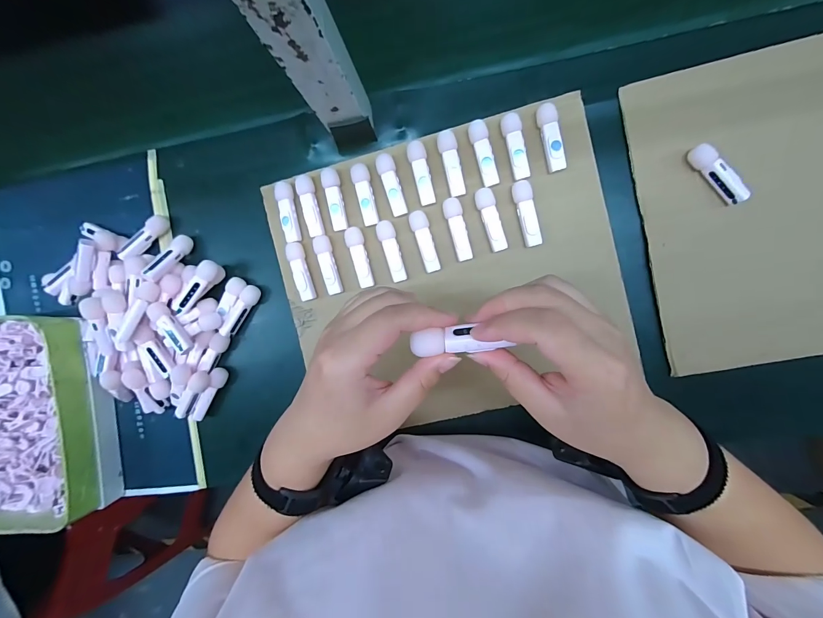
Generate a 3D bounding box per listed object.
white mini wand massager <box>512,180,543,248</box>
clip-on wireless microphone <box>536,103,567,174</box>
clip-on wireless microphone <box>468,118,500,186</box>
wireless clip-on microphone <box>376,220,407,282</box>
[{"bbox_3d":[0.116,-0.095,0.349,0.018,0.011,0.064,-15,88,7],"label":"white mini wand massager"},{"bbox_3d":[0.137,-0.167,0.343,0.019,0.015,0.062,-11,88,7],"label":"clip-on wireless microphone"},{"bbox_3d":[0.073,-0.156,0.351,0.019,0.011,0.062,-14,88,7],"label":"clip-on wireless microphone"},{"bbox_3d":[-0.021,-0.061,0.371,0.018,0.014,0.064,-16,88,7],"label":"wireless clip-on microphone"}]

